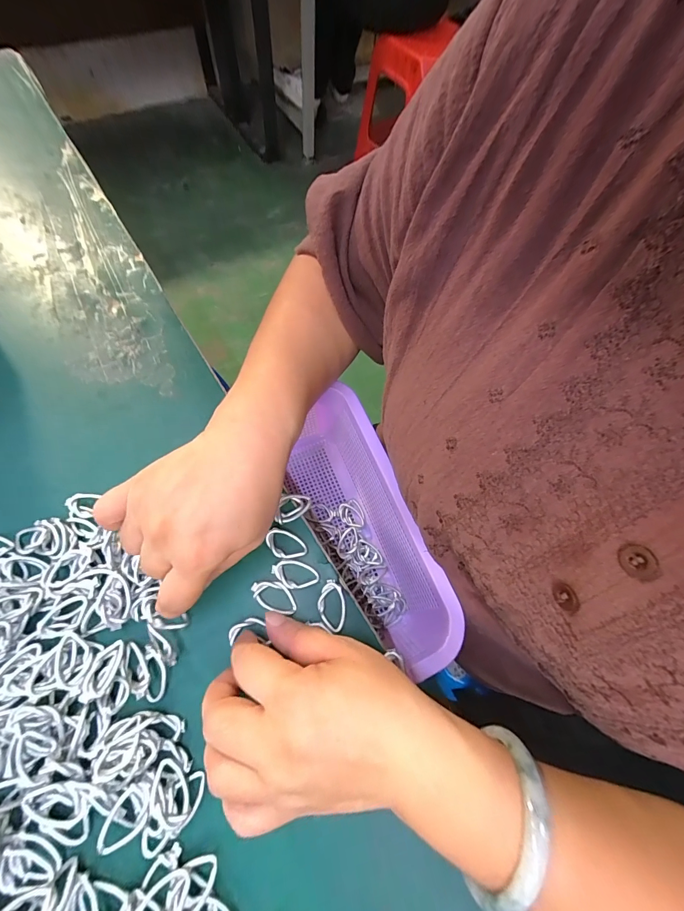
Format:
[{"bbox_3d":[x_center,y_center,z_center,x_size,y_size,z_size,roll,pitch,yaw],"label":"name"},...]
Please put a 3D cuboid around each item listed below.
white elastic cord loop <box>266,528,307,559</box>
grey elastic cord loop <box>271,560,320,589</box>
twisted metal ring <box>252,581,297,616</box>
[{"bbox_3d":[-0.041,0.066,0.258,0.031,0.004,0.019,31,70,9],"label":"white elastic cord loop"},{"bbox_3d":[-0.034,0.085,0.250,0.034,0.004,0.019,7,68,0],"label":"grey elastic cord loop"},{"bbox_3d":[-0.047,0.098,0.244,0.033,0.004,0.019,9,68,1],"label":"twisted metal ring"}]

